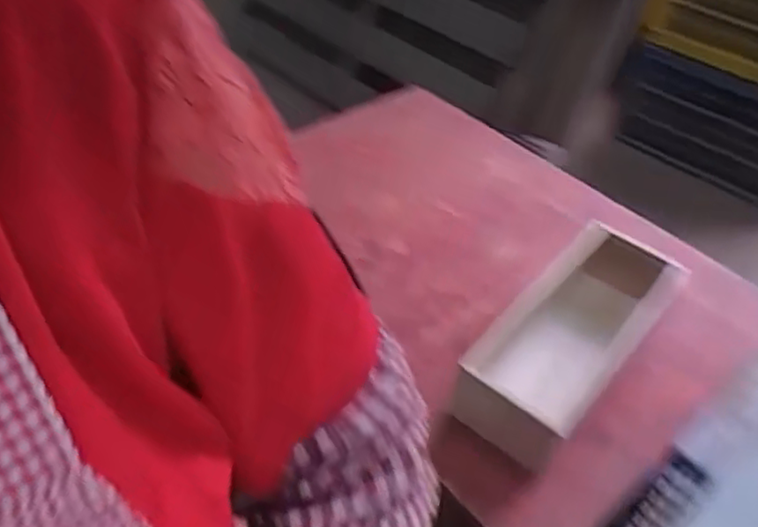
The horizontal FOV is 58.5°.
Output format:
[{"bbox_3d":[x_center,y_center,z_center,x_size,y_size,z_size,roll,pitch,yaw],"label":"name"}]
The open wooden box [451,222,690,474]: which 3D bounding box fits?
[{"bbox_3d":[0.244,0.087,0.851,0.134,0.100,0.353,32,50,27],"label":"open wooden box"}]

